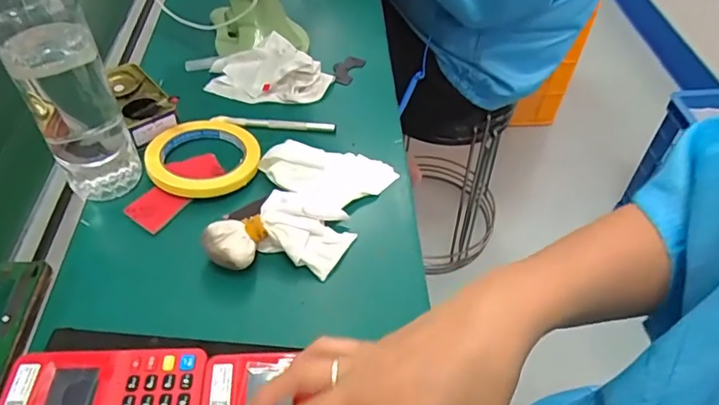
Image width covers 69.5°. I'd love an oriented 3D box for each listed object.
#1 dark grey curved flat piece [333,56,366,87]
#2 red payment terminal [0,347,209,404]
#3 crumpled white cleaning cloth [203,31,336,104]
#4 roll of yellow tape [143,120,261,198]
[{"bbox_3d":[-0.015,-0.155,0.599,0.026,0.009,0.051,21,51,16],"label":"dark grey curved flat piece"},{"bbox_3d":[-0.161,0.126,0.329,0.121,0.024,0.064,-2,48,-4],"label":"red payment terminal"},{"bbox_3d":[-0.099,-0.145,0.575,0.128,0.041,0.085,15,49,10],"label":"crumpled white cleaning cloth"},{"bbox_3d":[-0.147,-0.046,0.485,0.099,0.016,0.099,1,48,-1],"label":"roll of yellow tape"}]

